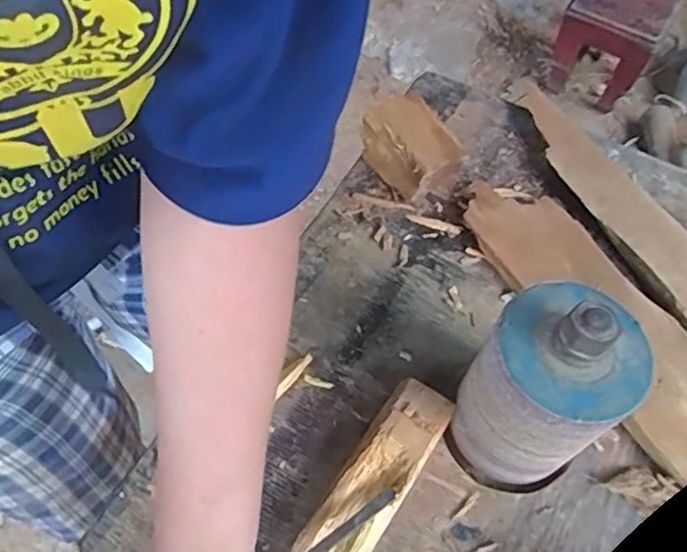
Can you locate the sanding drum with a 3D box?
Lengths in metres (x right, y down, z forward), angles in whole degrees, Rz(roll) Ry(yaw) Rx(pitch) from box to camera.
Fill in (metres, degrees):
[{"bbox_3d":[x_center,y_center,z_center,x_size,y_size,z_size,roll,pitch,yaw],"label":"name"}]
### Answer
[{"bbox_3d":[0.143,0.075,0.432,0.092,0.172,0.096,2,61,-4],"label":"sanding drum"}]

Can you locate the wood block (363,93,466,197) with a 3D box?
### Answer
[{"bbox_3d":[0.073,-0.139,0.648,0.083,0.046,0.112,-25,63,-19],"label":"wood block"}]

